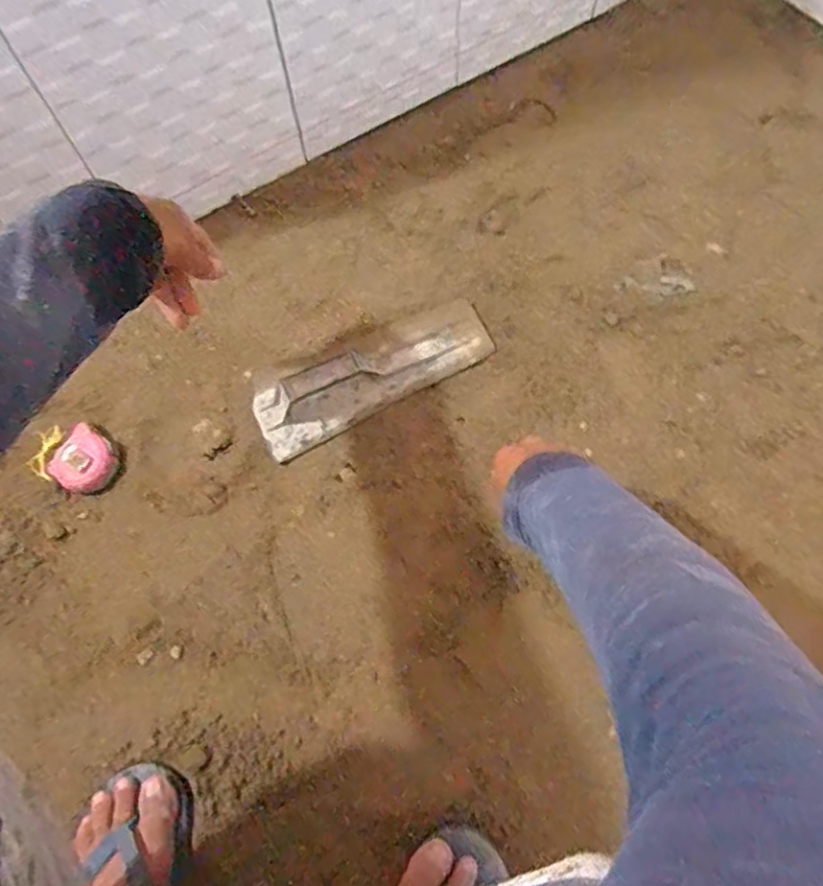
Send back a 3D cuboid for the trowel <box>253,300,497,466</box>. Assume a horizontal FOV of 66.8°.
[{"bbox_3d":[-0.044,-0.088,0.720,0.291,0.059,0.085,-28,69,-9],"label":"trowel"}]

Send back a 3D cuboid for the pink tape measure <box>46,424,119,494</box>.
[{"bbox_3d":[-0.366,0.021,0.702,0.060,0.031,0.068,29,72,13],"label":"pink tape measure"}]

